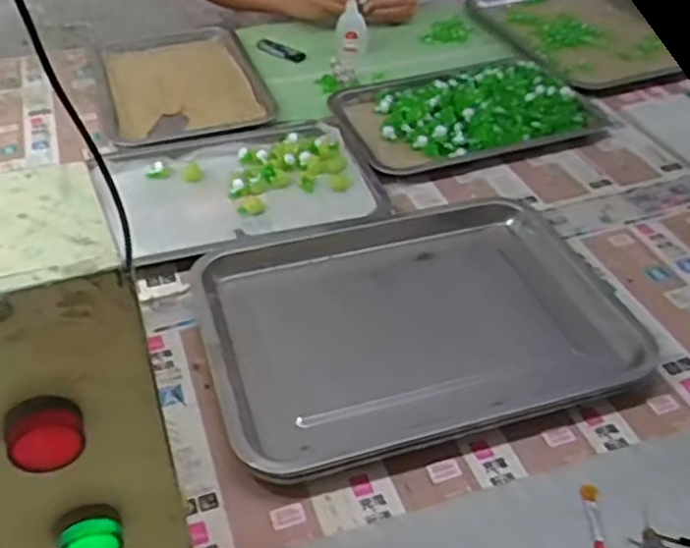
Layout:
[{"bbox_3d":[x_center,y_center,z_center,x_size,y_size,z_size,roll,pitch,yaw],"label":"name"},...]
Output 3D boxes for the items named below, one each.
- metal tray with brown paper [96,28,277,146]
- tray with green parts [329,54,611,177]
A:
[{"bbox_3d":[-0.220,-0.258,0.975,0.207,0.023,0.277,-10,43,-15],"label":"metal tray with brown paper"},{"bbox_3d":[0.157,-0.210,0.922,0.316,0.031,0.230,-12,45,-7],"label":"tray with green parts"}]

